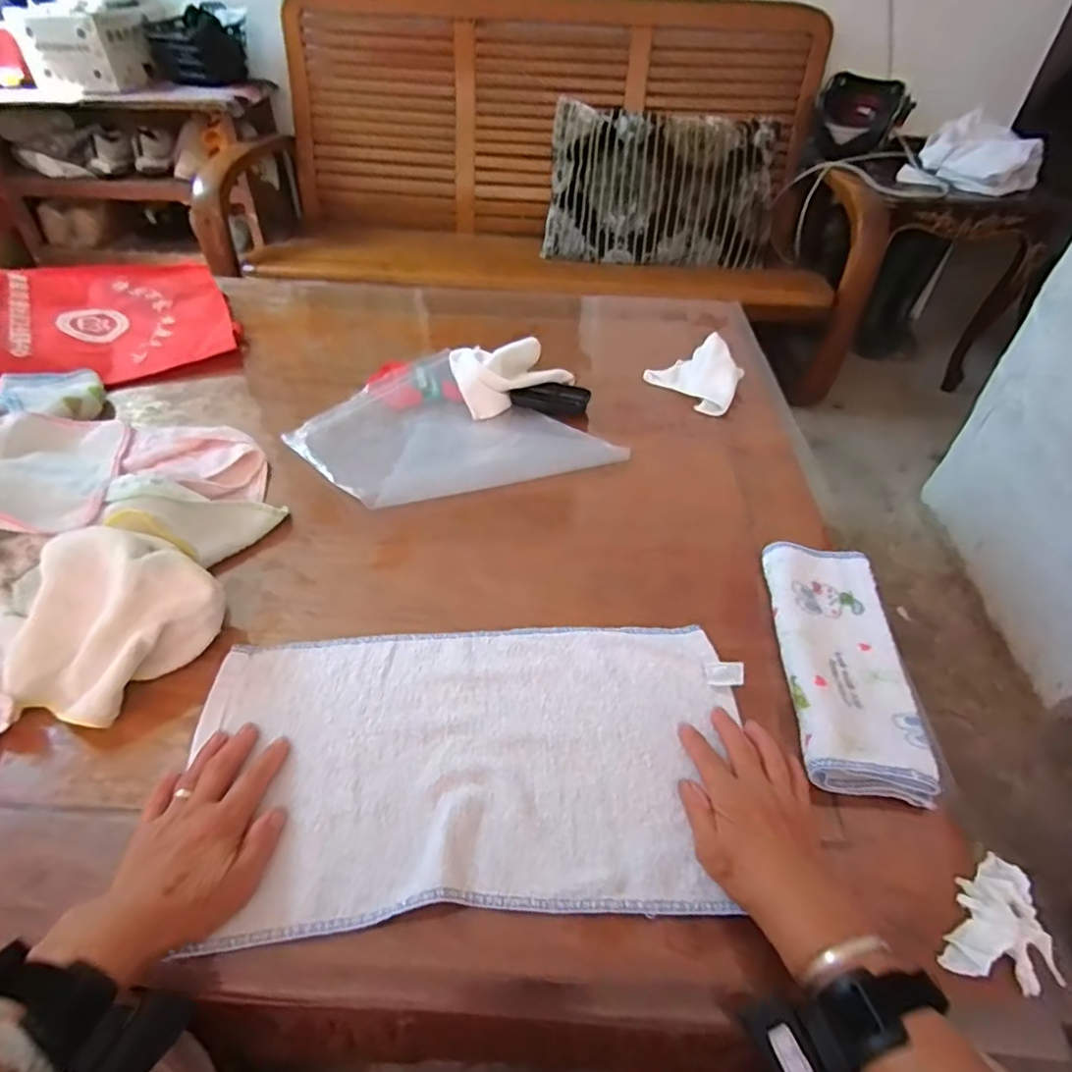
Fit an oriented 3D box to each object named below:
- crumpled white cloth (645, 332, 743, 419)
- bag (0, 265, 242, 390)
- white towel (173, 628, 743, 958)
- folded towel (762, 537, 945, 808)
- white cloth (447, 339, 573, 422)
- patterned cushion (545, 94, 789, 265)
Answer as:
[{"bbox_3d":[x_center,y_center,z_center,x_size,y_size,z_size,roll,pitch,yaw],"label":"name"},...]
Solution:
[{"bbox_3d":[0.230,-0.244,0.884,0.132,0.056,0.111,21,48,17],"label":"crumpled white cloth"},{"bbox_3d":[-0.681,-0.343,0.926,0.373,0.093,0.318,-25,51,-25],"label":"bag"},{"bbox_3d":[-0.047,0.177,0.494,0.434,0.011,0.238,-2,45,-5],"label":"white towel"},{"bbox_3d":[0.282,0.110,0.559,0.106,0.029,0.249,6,45,3],"label":"folded towel"},{"bbox_3d":[-0.033,-0.234,0.866,0.161,0.060,0.113,-12,47,-15],"label":"white cloth"},{"bbox_3d":[0.344,-0.929,1.628,0.608,0.372,0.077,8,16,6],"label":"patterned cushion"}]

